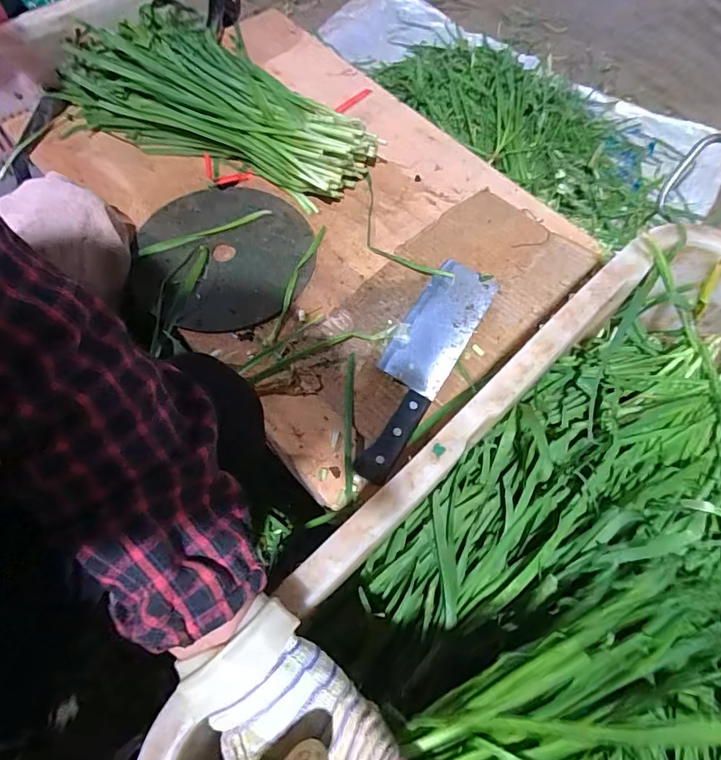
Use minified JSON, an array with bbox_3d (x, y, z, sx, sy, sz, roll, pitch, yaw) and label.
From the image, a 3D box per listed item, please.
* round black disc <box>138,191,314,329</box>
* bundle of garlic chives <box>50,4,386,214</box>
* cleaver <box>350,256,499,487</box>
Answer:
[{"bbox_3d":[-0.159,-0.145,0.567,0.197,0.013,0.201,0,63,-1],"label":"round black disc"},{"bbox_3d":[-0.198,-0.346,0.635,0.407,0.080,0.214,38,68,17],"label":"bundle of garlic chives"},{"bbox_3d":[0.060,-0.020,0.500,0.067,0.020,0.269,28,66,13],"label":"cleaver"}]

